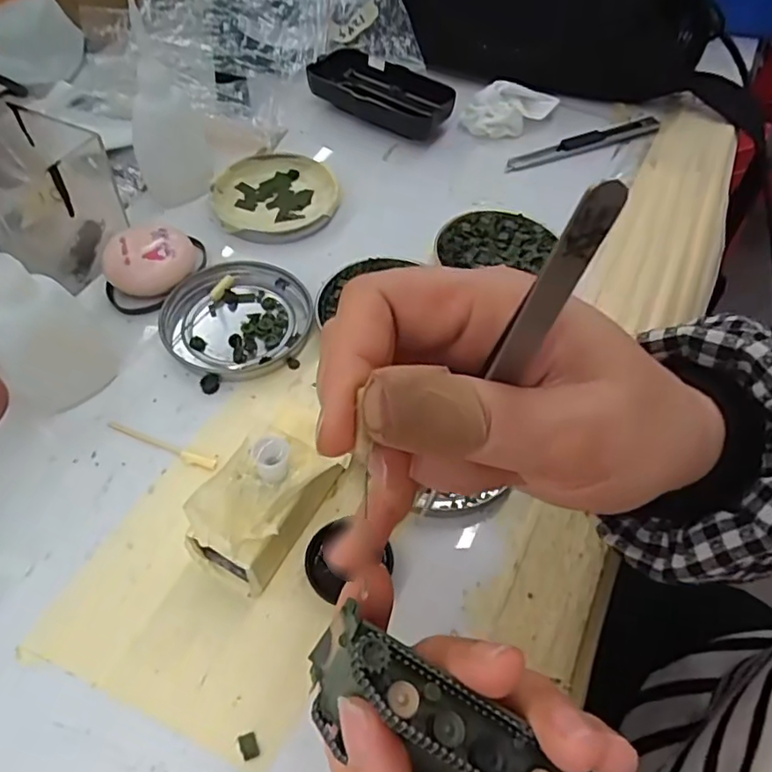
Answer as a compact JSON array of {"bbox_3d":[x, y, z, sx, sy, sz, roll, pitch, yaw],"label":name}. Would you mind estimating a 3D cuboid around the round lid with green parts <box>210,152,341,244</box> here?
[{"bbox_3d":[-0.072,-0.125,0.396,0.077,0.013,0.079,1,54,-2],"label":"round lid with green parts"}]

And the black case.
[{"bbox_3d":[-0.005,-0.216,0.454,0.110,0.025,0.049,27,58,16],"label":"black case"}]

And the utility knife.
[{"bbox_3d":[0.145,-0.179,0.444,0.132,0.007,0.015,-20,58,-16],"label":"utility knife"}]

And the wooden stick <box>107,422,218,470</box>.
[{"bbox_3d":[-0.107,0.028,0.288,0.059,0.004,0.006,19,56,11],"label":"wooden stick"}]

